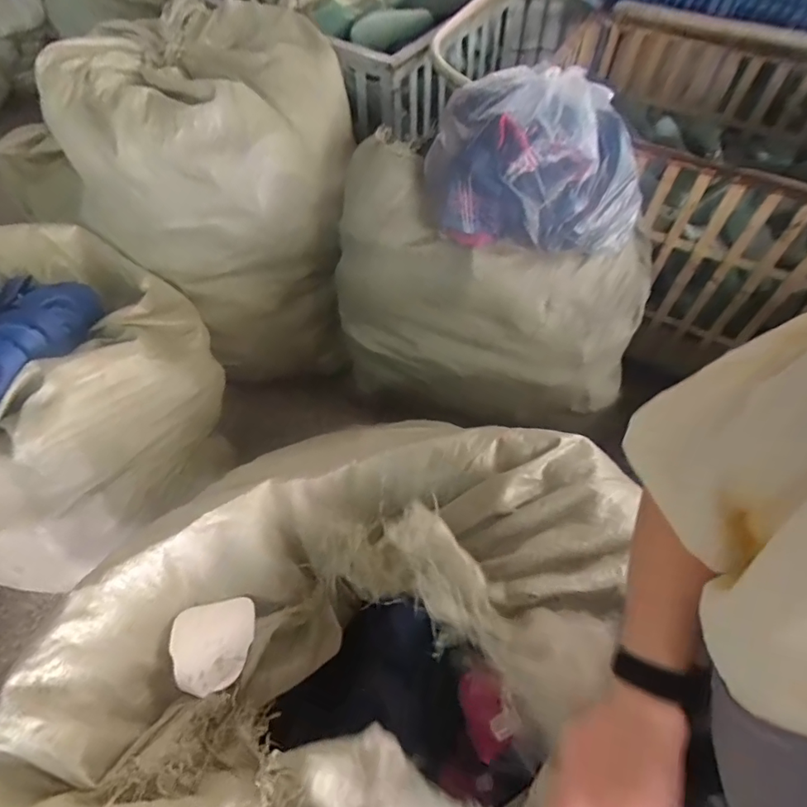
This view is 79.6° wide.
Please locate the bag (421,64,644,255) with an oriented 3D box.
[{"bbox_3d":[0.250,-0.457,0.922,0.406,0.207,0.263,3,58,3],"label":"bag"}]

